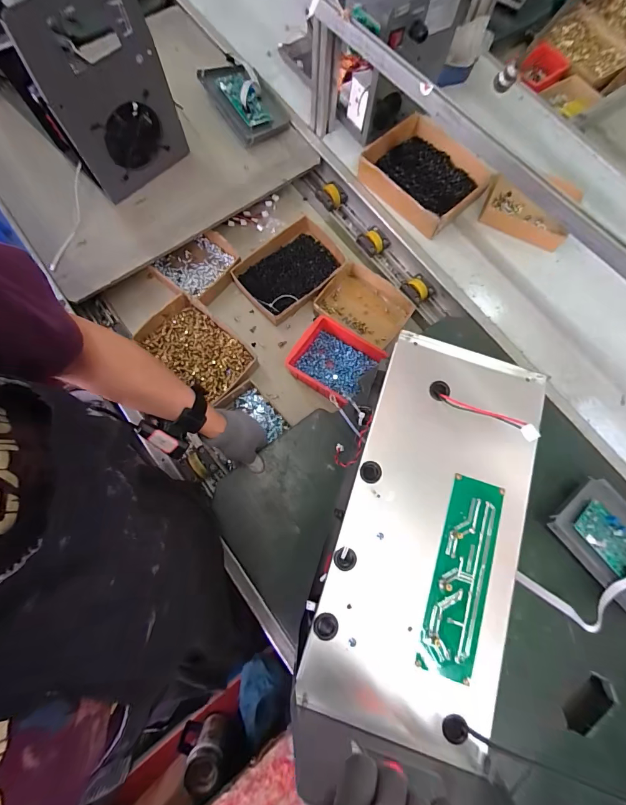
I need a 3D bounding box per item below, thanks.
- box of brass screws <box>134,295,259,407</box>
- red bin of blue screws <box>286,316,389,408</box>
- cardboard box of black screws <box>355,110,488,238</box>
[{"bbox_3d":[-0.233,-0.105,0.733,0.215,0.043,0.136,40,77,8],"label":"box of brass screws"},{"bbox_3d":[0.039,-0.088,0.728,0.151,0.062,0.150,33,76,6],"label":"red bin of blue screws"},{"bbox_3d":[0.236,-0.477,0.760,0.201,0.062,0.221,-41,80,-11],"label":"cardboard box of black screws"}]

